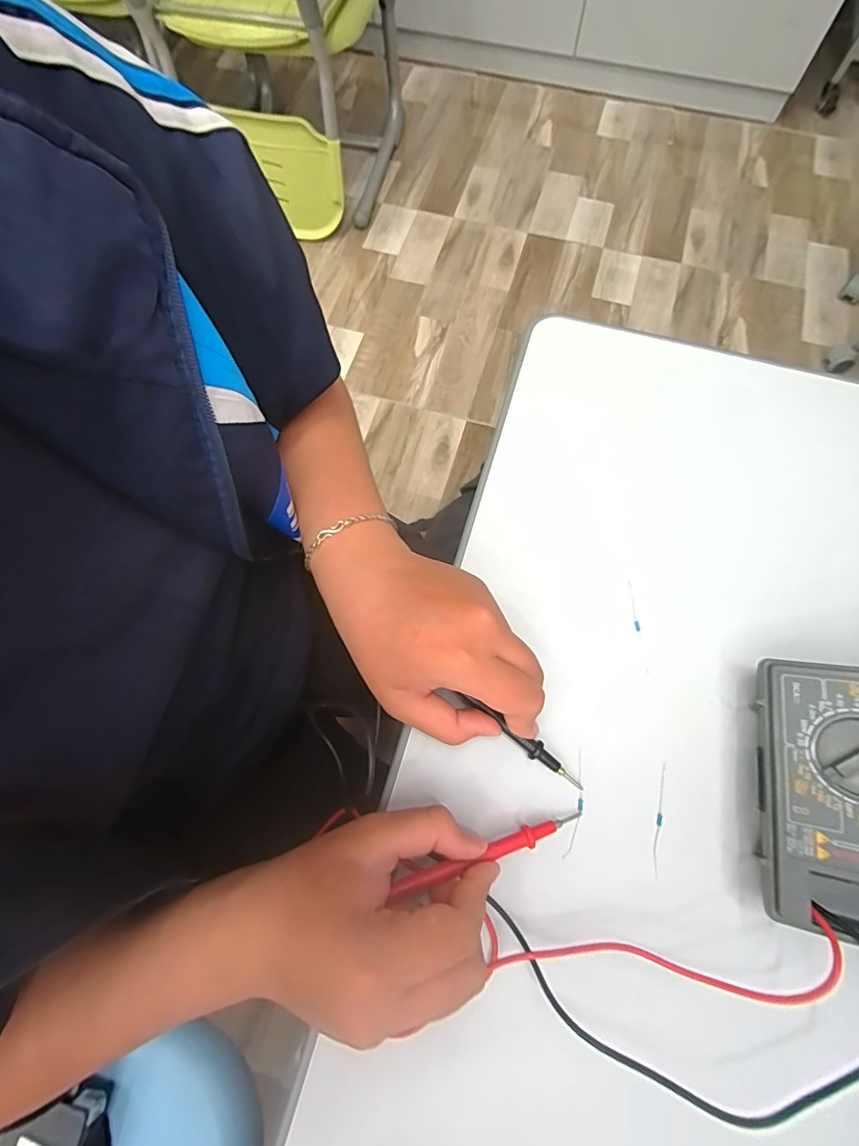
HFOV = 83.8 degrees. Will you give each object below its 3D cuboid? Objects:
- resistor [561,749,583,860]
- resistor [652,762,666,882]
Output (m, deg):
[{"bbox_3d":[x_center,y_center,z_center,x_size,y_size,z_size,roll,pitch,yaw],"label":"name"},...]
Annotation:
[{"bbox_3d":[0.080,0.125,0.260,0.006,0.004,0.055,13,73,4],"label":"resistor"},{"bbox_3d":[0.124,0.132,0.257,0.004,0.004,0.058,13,73,4],"label":"resistor"}]

